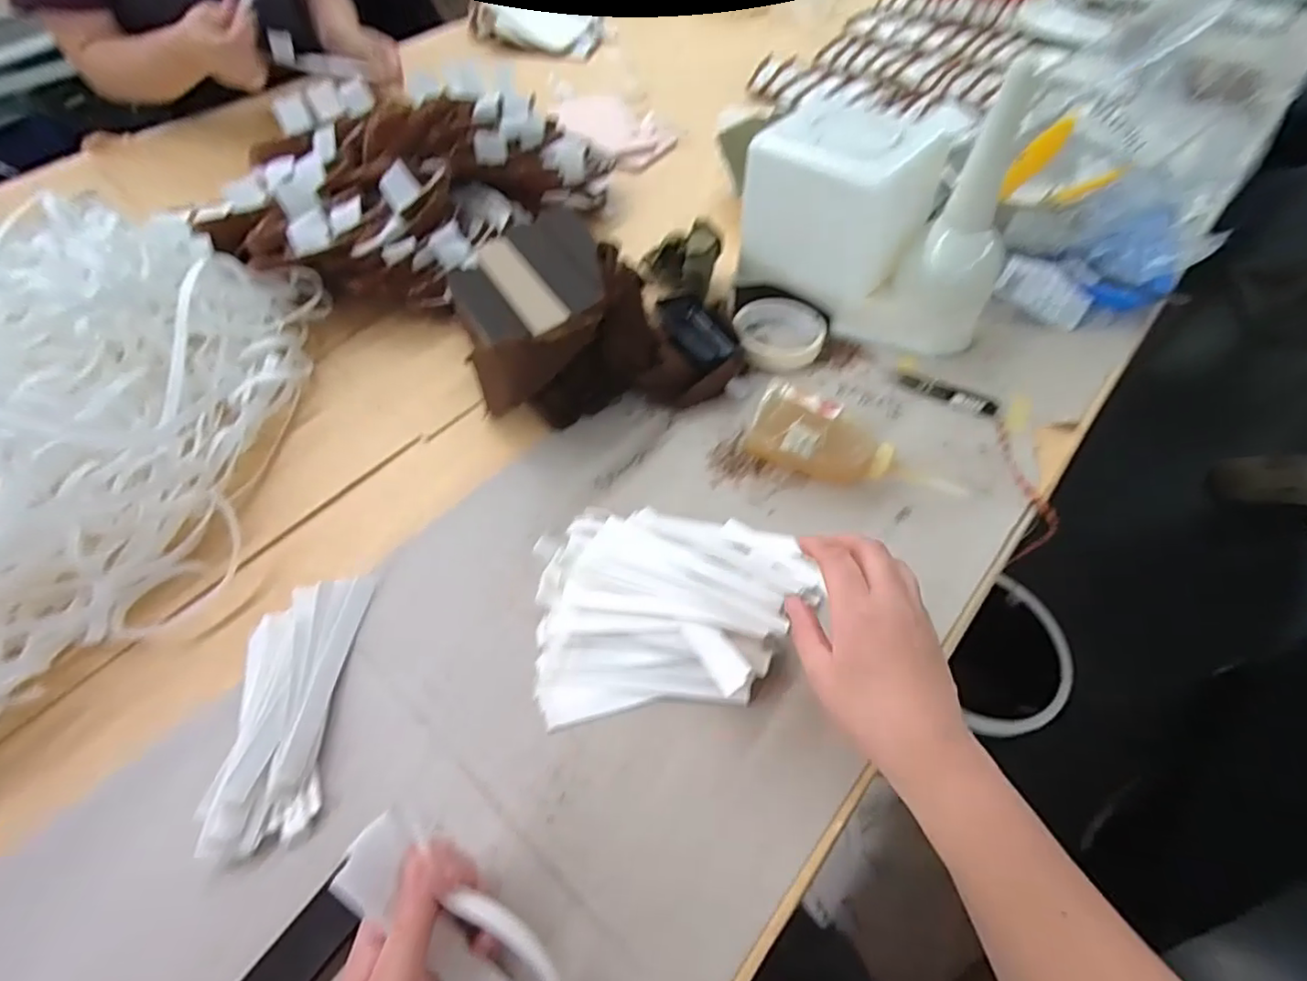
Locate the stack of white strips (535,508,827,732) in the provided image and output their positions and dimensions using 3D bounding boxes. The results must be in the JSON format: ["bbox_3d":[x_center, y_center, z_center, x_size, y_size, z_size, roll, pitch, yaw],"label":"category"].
[{"bbox_3d":[0.016,0.075,0.432,0.202,0.039,0.153,-7,55,-1],"label":"stack of white strips"}]

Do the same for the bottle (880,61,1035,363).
[{"bbox_3d":[0.267,-0.222,0.522,0.085,0.214,0.069,35,64,24],"label":"bottle"}]

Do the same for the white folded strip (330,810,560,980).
[{"bbox_3d":[-0.099,0.227,0.299,0.049,0.020,0.141,-43,94,-24],"label":"white folded strip"}]

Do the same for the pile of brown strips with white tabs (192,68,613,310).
[{"bbox_3d":[-0.272,-0.348,0.680,0.267,0.145,0.393,31,61,21],"label":"pile of brown strips with white tabs"}]

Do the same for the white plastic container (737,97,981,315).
[{"bbox_3d":[0.185,-0.280,0.596,0.158,0.168,0.126,31,61,21],"label":"white plastic container"}]

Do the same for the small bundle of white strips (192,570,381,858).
[{"bbox_3d":[-0.245,0.140,0.400,0.063,0.031,0.175,-4,55,0],"label":"small bundle of white strips"}]

